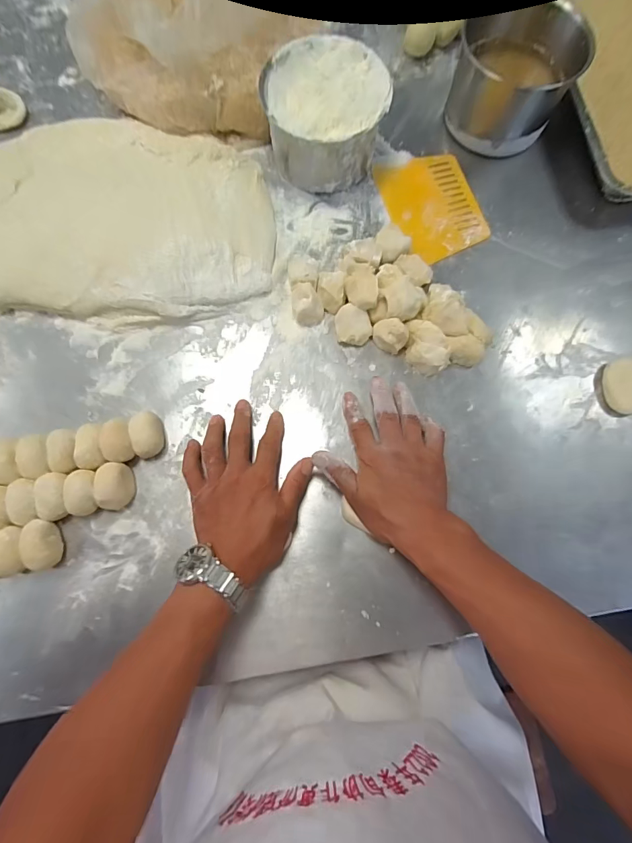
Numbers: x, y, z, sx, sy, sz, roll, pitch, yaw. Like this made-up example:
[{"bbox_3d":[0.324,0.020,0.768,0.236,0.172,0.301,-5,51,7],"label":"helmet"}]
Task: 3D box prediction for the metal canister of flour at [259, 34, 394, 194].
[{"bbox_3d":[0.011,-0.386,0.536,0.145,0.094,0.146,0,76,-1],"label":"metal canister of flour"}]

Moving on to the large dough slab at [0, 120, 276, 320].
[{"bbox_3d":[-0.275,-0.260,0.519,0.435,0.053,0.263,4,76,0],"label":"large dough slab"}]

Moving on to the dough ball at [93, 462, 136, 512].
[{"bbox_3d":[-0.217,0.070,0.450,0.032,0.029,0.048,-5,76,-2],"label":"dough ball"}]

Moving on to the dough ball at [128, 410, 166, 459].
[{"bbox_3d":[-0.188,0.014,0.467,0.030,0.027,0.053,-16,77,-5],"label":"dough ball"}]

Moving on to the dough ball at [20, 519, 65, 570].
[{"bbox_3d":[-0.282,0.127,0.433,0.028,0.030,0.049,-11,76,-4],"label":"dough ball"}]

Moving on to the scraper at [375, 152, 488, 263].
[{"bbox_3d":[0.158,-0.294,0.561,0.116,0.006,0.159,-19,77,-6],"label":"scraper"}]

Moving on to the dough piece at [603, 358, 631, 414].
[{"bbox_3d":[0.368,-0.043,0.497,0.043,0.017,0.064,-4,76,-2],"label":"dough piece"}]

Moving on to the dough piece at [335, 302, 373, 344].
[{"bbox_3d":[0.045,-0.114,0.502,0.045,0.027,0.041,0,76,-1],"label":"dough piece"}]

